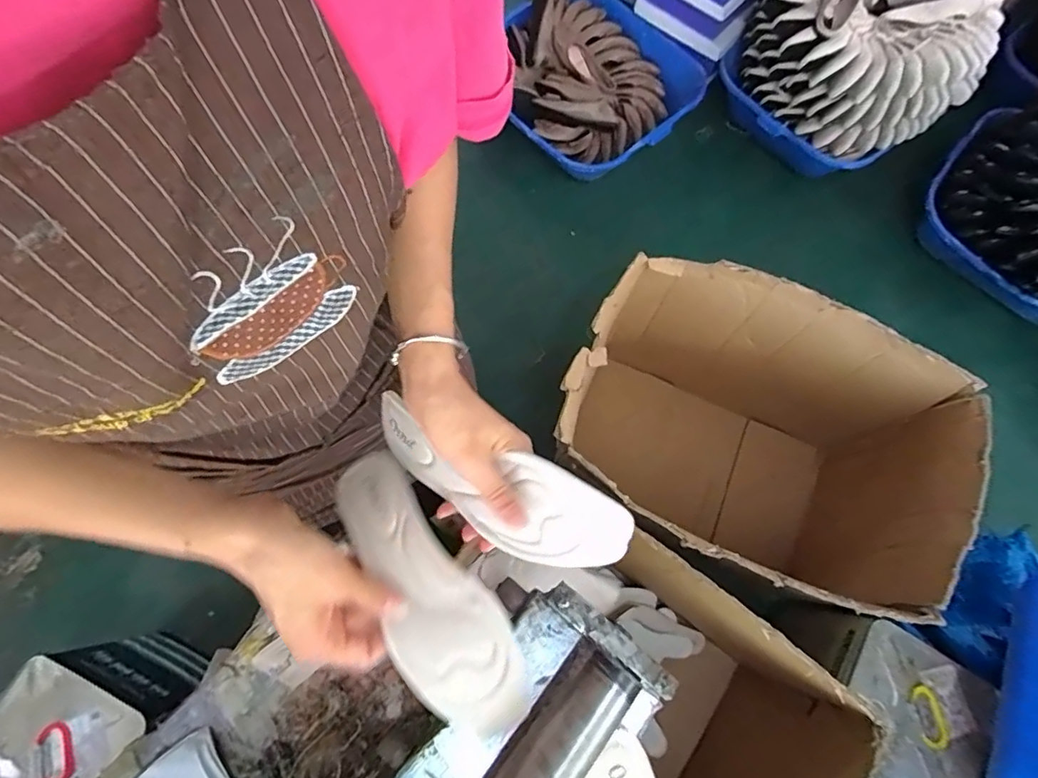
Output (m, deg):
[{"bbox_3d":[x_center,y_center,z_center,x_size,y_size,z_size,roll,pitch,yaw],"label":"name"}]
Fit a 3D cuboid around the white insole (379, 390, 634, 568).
[{"bbox_3d":[-0.025,0.065,0.386,0.214,0.021,0.068,22,112,30],"label":"white insole"}]

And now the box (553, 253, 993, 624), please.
[{"bbox_3d":[0.413,0.125,1.139,0.667,0.531,0.497,20,73,5],"label":"box"}]

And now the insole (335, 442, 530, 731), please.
[{"bbox_3d":[-0.069,0.139,0.386,0.069,0.030,0.211,-33,71,-11],"label":"insole"}]

